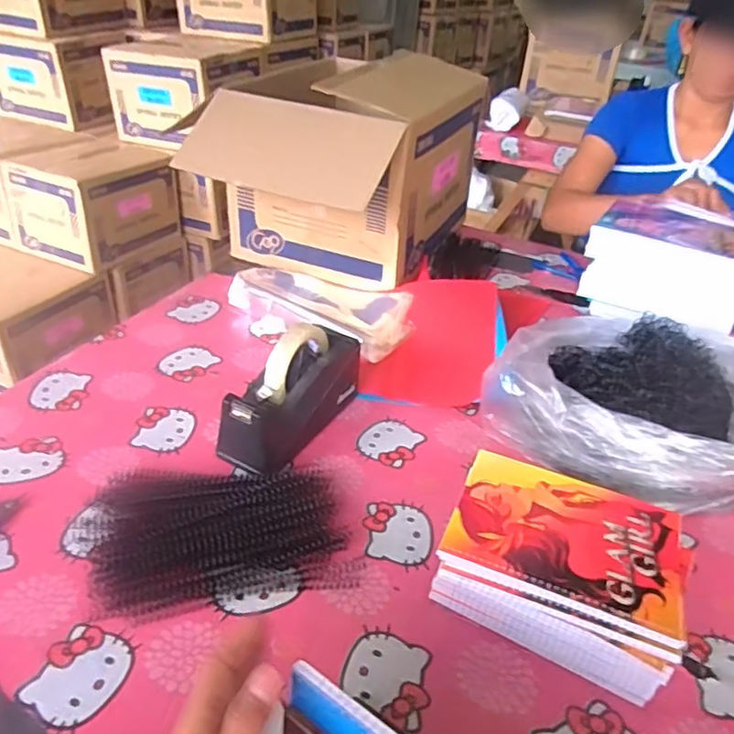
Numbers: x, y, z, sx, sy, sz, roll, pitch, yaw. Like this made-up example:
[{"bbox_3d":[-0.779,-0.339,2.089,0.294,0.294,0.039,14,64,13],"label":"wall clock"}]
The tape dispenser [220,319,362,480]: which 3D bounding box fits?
[{"bbox_3d":[-0.087,0.031,0.733,0.077,0.125,0.210,22,38,22],"label":"tape dispenser"}]

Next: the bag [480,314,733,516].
[{"bbox_3d":[0.303,0.051,0.727,0.316,0.151,0.180,16,37,15],"label":"bag"}]

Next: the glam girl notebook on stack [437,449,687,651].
[{"bbox_3d":[0.180,0.150,0.559,0.196,0.008,0.147,17,37,16],"label":"glam girl notebook on stack"}]

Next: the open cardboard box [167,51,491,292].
[{"bbox_3d":[-0.033,-0.374,1.131,0.355,0.317,0.428,17,37,16],"label":"open cardboard box"}]

